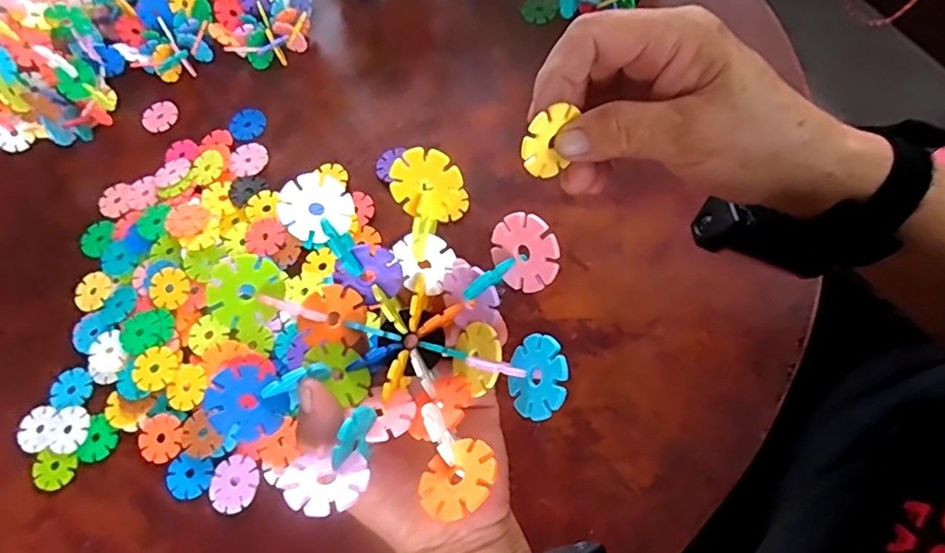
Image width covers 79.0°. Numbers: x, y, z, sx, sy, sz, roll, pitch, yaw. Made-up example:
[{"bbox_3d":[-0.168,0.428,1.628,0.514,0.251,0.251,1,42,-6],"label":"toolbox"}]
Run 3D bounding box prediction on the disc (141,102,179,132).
[{"bbox_3d":[-0.286,-0.147,0.524,0.032,0.004,0.035,-3,68,7],"label":"disc"}]

